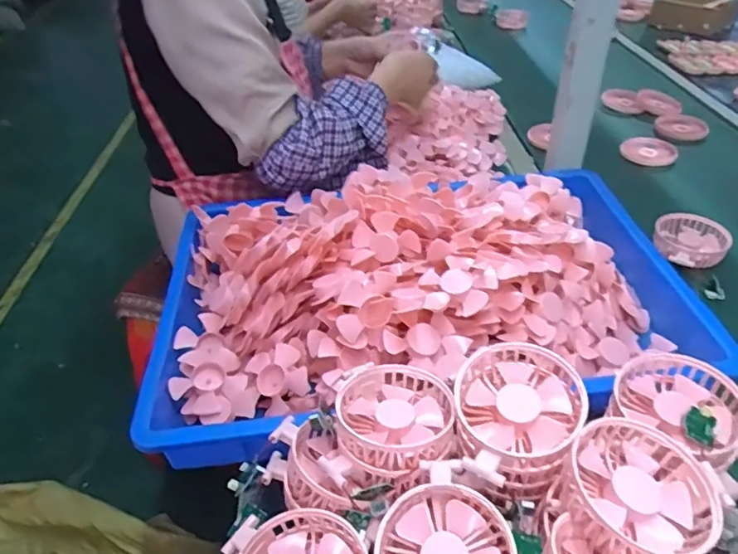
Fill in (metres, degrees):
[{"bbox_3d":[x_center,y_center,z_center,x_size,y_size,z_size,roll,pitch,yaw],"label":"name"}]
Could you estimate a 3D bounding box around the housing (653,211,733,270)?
[{"bbox_3d":[0.422,-0.047,0.751,0.094,0.040,0.082,-15,41,-17],"label":"housing"}]

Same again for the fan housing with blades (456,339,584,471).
[{"bbox_3d":[0.108,0.092,0.410,0.088,0.034,0.095,-2,39,-1],"label":"fan housing with blades"}]

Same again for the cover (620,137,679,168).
[{"bbox_3d":[0.493,-0.221,0.981,0.089,0.023,0.089,18,43,22],"label":"cover"}]

